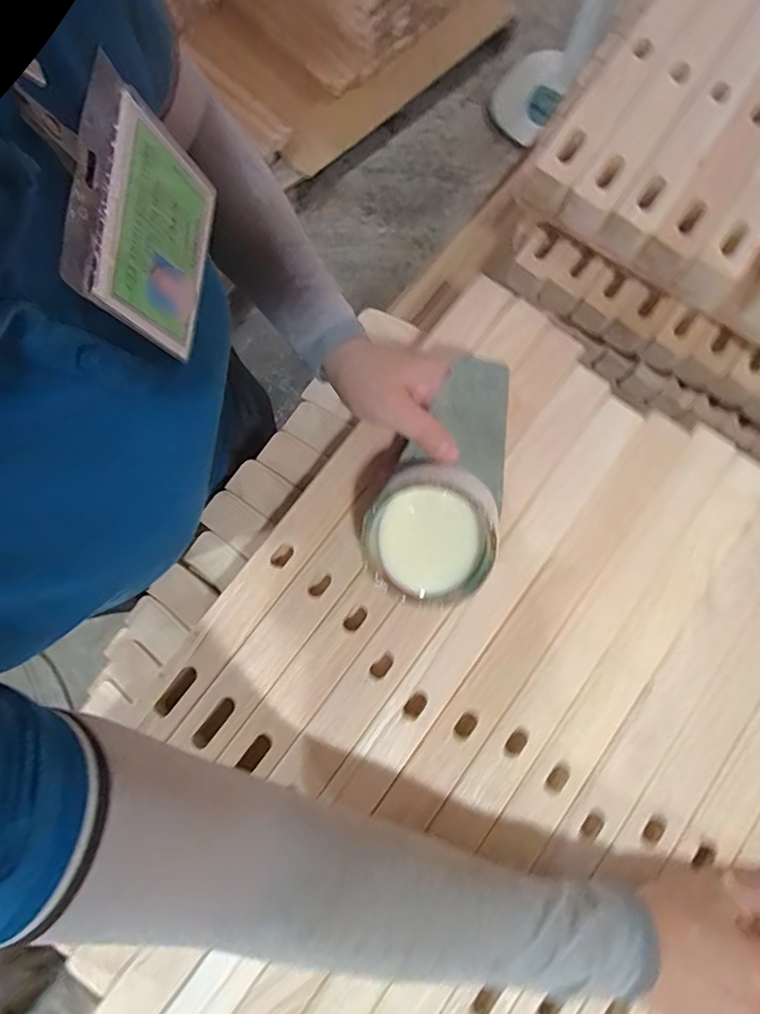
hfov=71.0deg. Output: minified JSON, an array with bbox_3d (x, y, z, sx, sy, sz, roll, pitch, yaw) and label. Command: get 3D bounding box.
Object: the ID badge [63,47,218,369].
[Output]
[{"bbox_3d":[-0.108,-0.130,0.249,0.004,0.080,0.097,3,82,17],"label":"ID badge"}]

